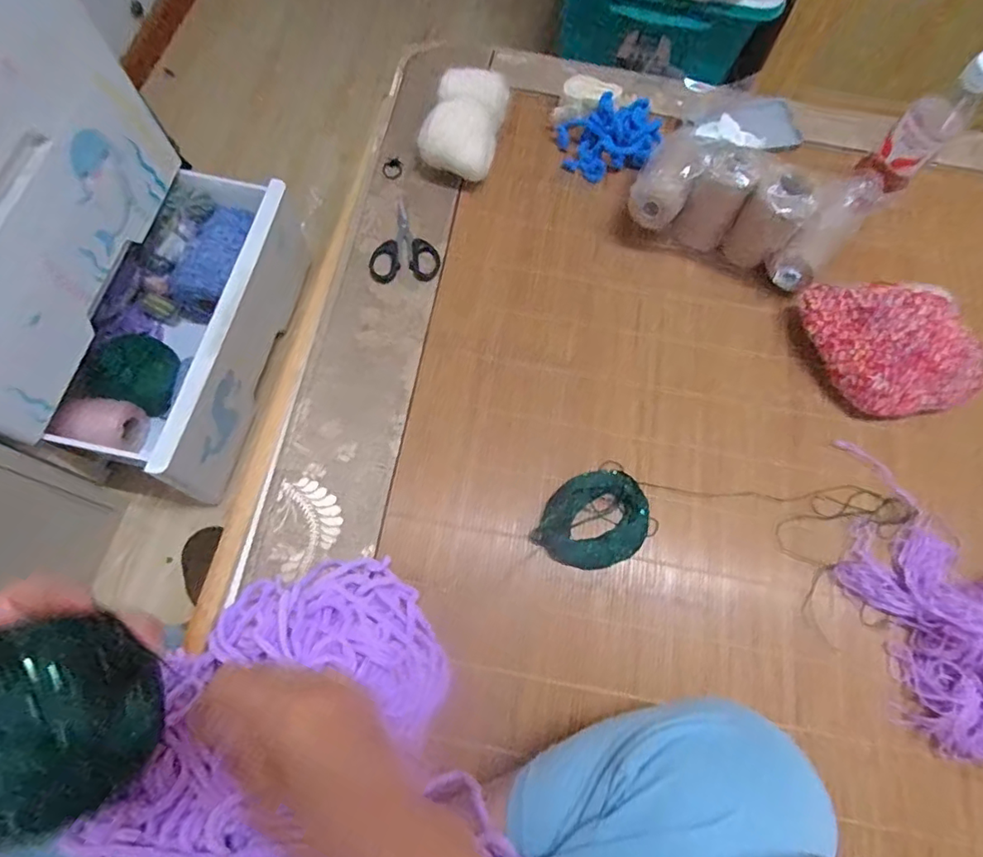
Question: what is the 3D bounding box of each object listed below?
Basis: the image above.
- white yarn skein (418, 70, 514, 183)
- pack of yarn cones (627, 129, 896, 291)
[{"bbox_3d":[-0.029,-0.346,0.641,0.074,0.081,0.118,19,69,5],"label":"white yarn skein"},{"bbox_3d":[0.263,-0.224,0.586,0.223,0.109,0.074,24,71,9],"label":"pack of yarn cones"}]

